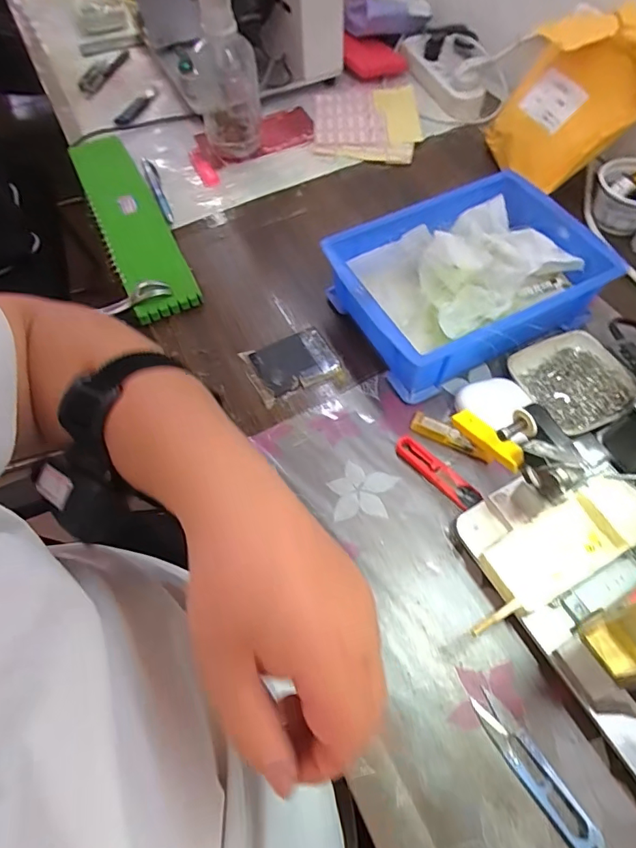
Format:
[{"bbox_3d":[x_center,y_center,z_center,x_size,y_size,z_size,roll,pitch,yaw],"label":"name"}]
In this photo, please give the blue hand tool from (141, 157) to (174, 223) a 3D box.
[{"bbox_3d":[-0.212,-0.310,0.647,0.015,0.022,0.157,-20,59,-8],"label":"blue hand tool"}]

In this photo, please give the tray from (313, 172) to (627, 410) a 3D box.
[{"bbox_3d":[0.150,-0.146,0.498,0.238,0.077,0.175,-26,63,-12],"label":"tray"}]

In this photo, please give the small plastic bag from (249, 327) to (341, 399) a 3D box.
[{"bbox_3d":[-0.023,-0.063,0.504,0.077,0.010,0.067,-24,62,-11],"label":"small plastic bag"}]

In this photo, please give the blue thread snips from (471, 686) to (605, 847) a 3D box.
[{"bbox_3d":[0.143,0.229,0.326,0.024,0.007,0.102,-30,64,-14],"label":"blue thread snips"}]

